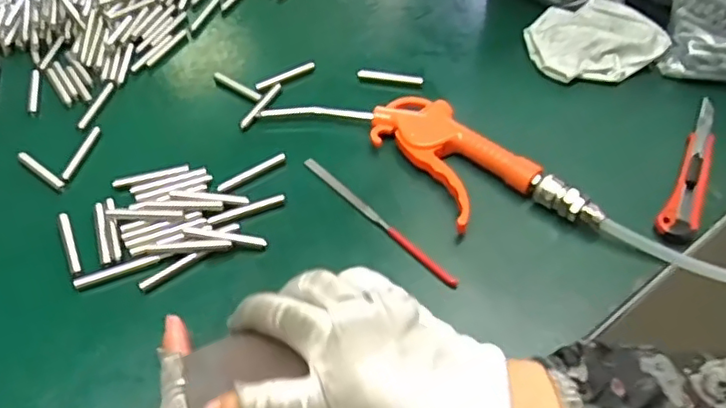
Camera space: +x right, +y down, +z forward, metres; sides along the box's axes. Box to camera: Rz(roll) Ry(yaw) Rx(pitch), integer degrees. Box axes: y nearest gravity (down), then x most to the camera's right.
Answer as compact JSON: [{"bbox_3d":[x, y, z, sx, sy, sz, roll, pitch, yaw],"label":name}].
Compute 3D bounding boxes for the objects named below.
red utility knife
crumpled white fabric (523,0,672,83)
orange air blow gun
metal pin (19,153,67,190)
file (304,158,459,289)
[{"bbox_3d":[0.250,-0.025,0.447,0.025,0.019,0.156,25,57,21],"label":"red utility knife"},{"bbox_3d":[0.207,-0.147,0.537,0.109,0.037,0.089,-4,51,-1],"label":"crumpled white fabric"},{"bbox_3d":[0.047,-0.041,0.462,0.259,0.028,0.088,37,61,27],"label":"orange air blow gun"},{"bbox_3d":[-0.259,-0.028,0.478,0.058,0.004,0.008,31,59,24],"label":"metal pin"},{"bbox_3d":[0.009,0.011,0.437,0.009,0.006,0.156,-36,59,-24],"label":"file"}]

